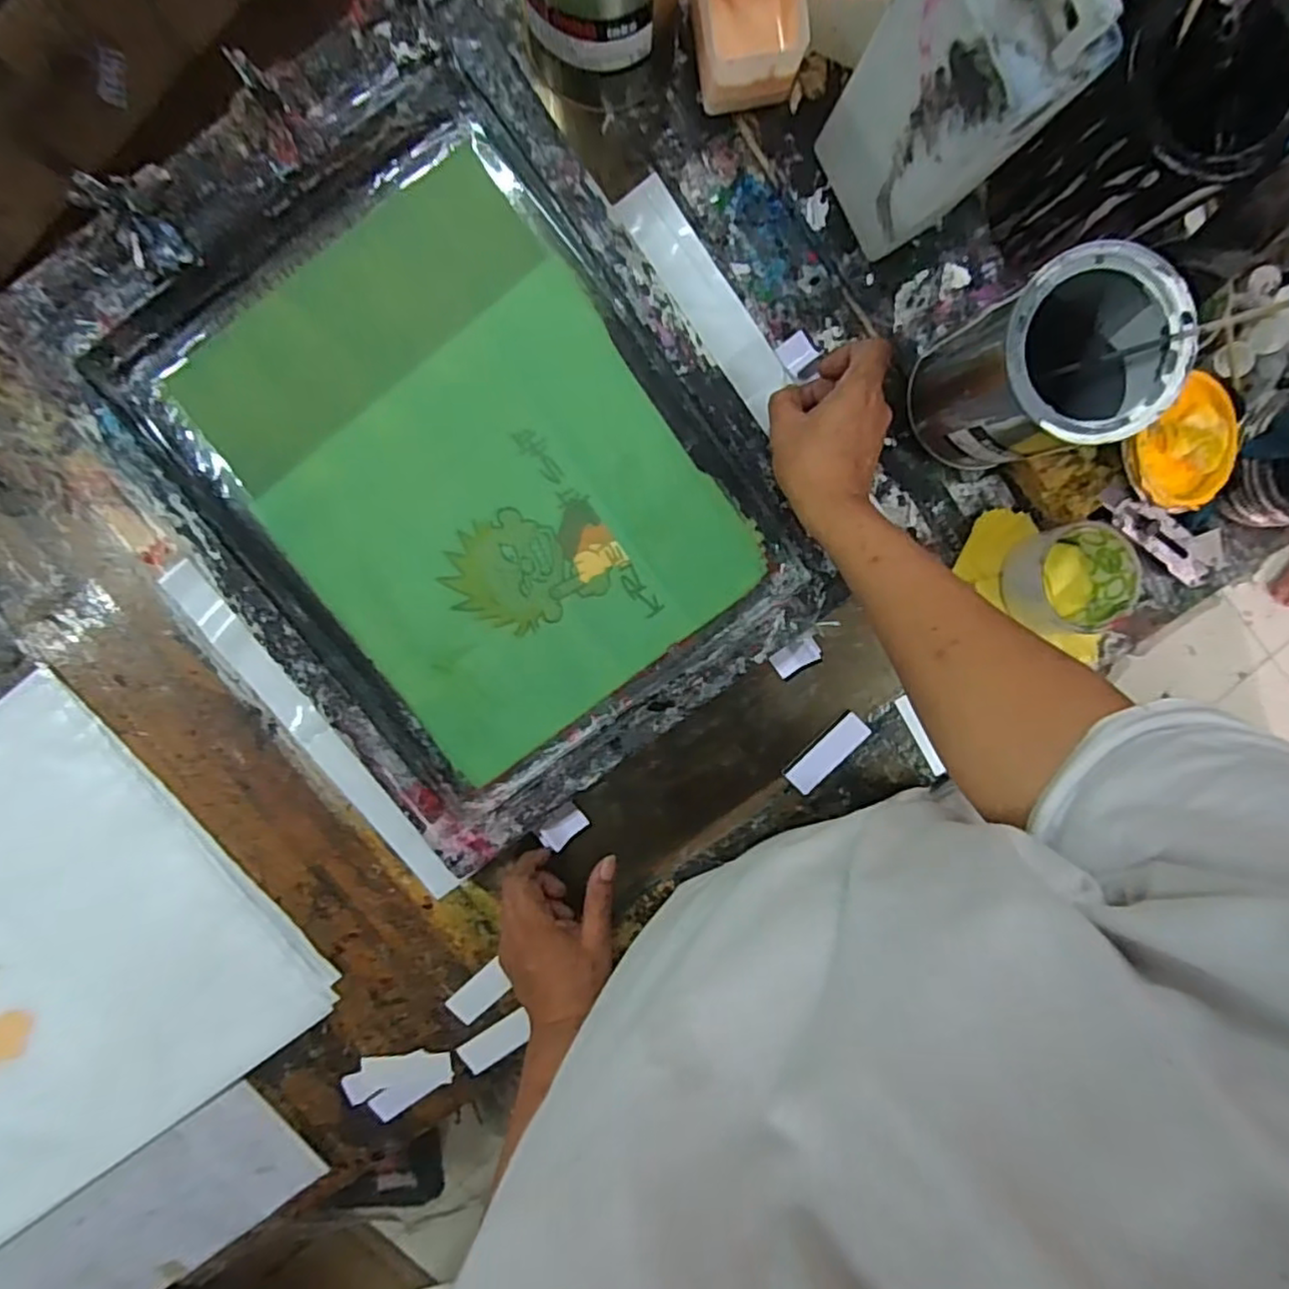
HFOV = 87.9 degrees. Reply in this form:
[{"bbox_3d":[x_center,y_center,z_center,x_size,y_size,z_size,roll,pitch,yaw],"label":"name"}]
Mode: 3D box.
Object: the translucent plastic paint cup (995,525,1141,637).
[{"bbox_3d":[0.337,-0.053,0.532,0.085,0.048,0.080,0,98,-1],"label":"translucent plastic paint cup"}]

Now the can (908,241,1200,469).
[{"bbox_3d":[0.263,-0.183,0.454,0.106,0.139,0.105,0,98,-1],"label":"can"}]

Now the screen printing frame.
[{"bbox_3d":[-0.135,-0.120,0.523,0.382,0.042,0.478,-37,97,4],"label":"screen printing frame"}]

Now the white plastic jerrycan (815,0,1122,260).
[{"bbox_3d":[0.177,-0.316,0.394,0.061,0.223,0.101,-30,98,2],"label":"white plastic jerrycan"}]

